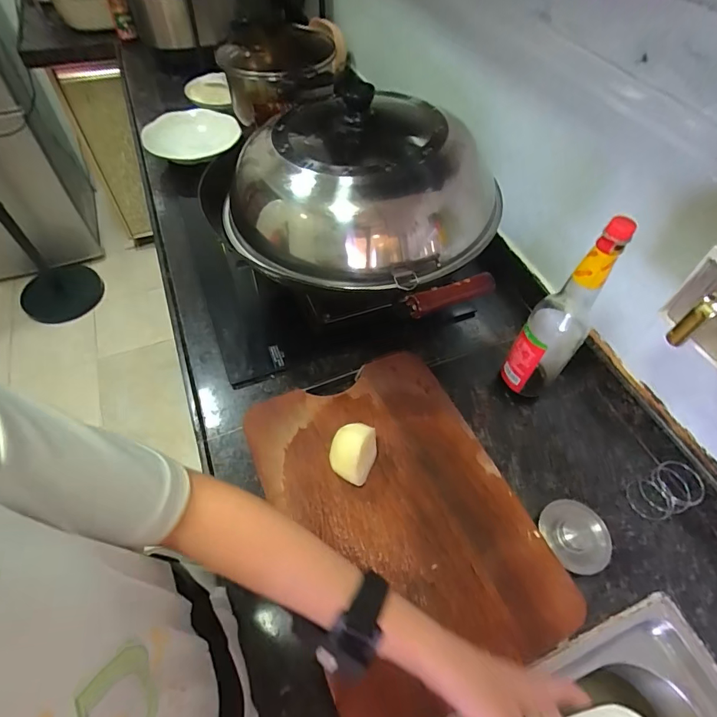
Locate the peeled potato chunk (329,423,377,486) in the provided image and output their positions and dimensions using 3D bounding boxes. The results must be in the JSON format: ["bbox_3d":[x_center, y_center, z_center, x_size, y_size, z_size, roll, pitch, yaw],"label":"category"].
[{"bbox_3d":[-0.007,0.114,0.519,0.050,0.053,0.062,20,56,11],"label":"peeled potato chunk"}]

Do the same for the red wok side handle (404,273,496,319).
[{"bbox_3d":[0.105,-0.072,0.480,0.112,0.022,0.020,-21,59,-17],"label":"red wok side handle"}]

